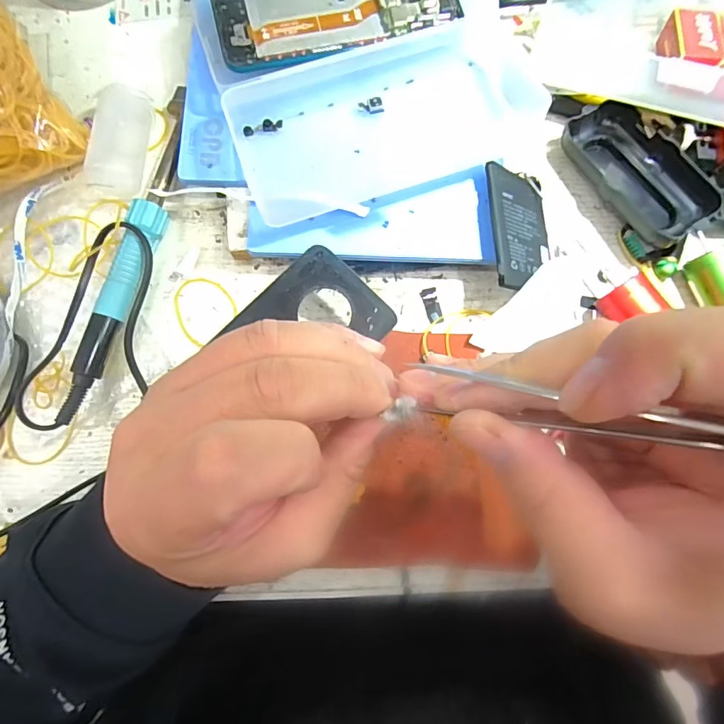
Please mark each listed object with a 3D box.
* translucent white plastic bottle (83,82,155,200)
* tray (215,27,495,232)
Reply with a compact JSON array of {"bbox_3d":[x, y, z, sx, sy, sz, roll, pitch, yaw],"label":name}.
[{"bbox_3d":[-0.167,-0.150,0.309,0.029,0.035,0.071,4,80,1],"label":"translucent white plastic bottle"},{"bbox_3d":[0.005,-0.155,0.288,0.169,0.029,0.093,-20,82,-3],"label":"tray"}]

